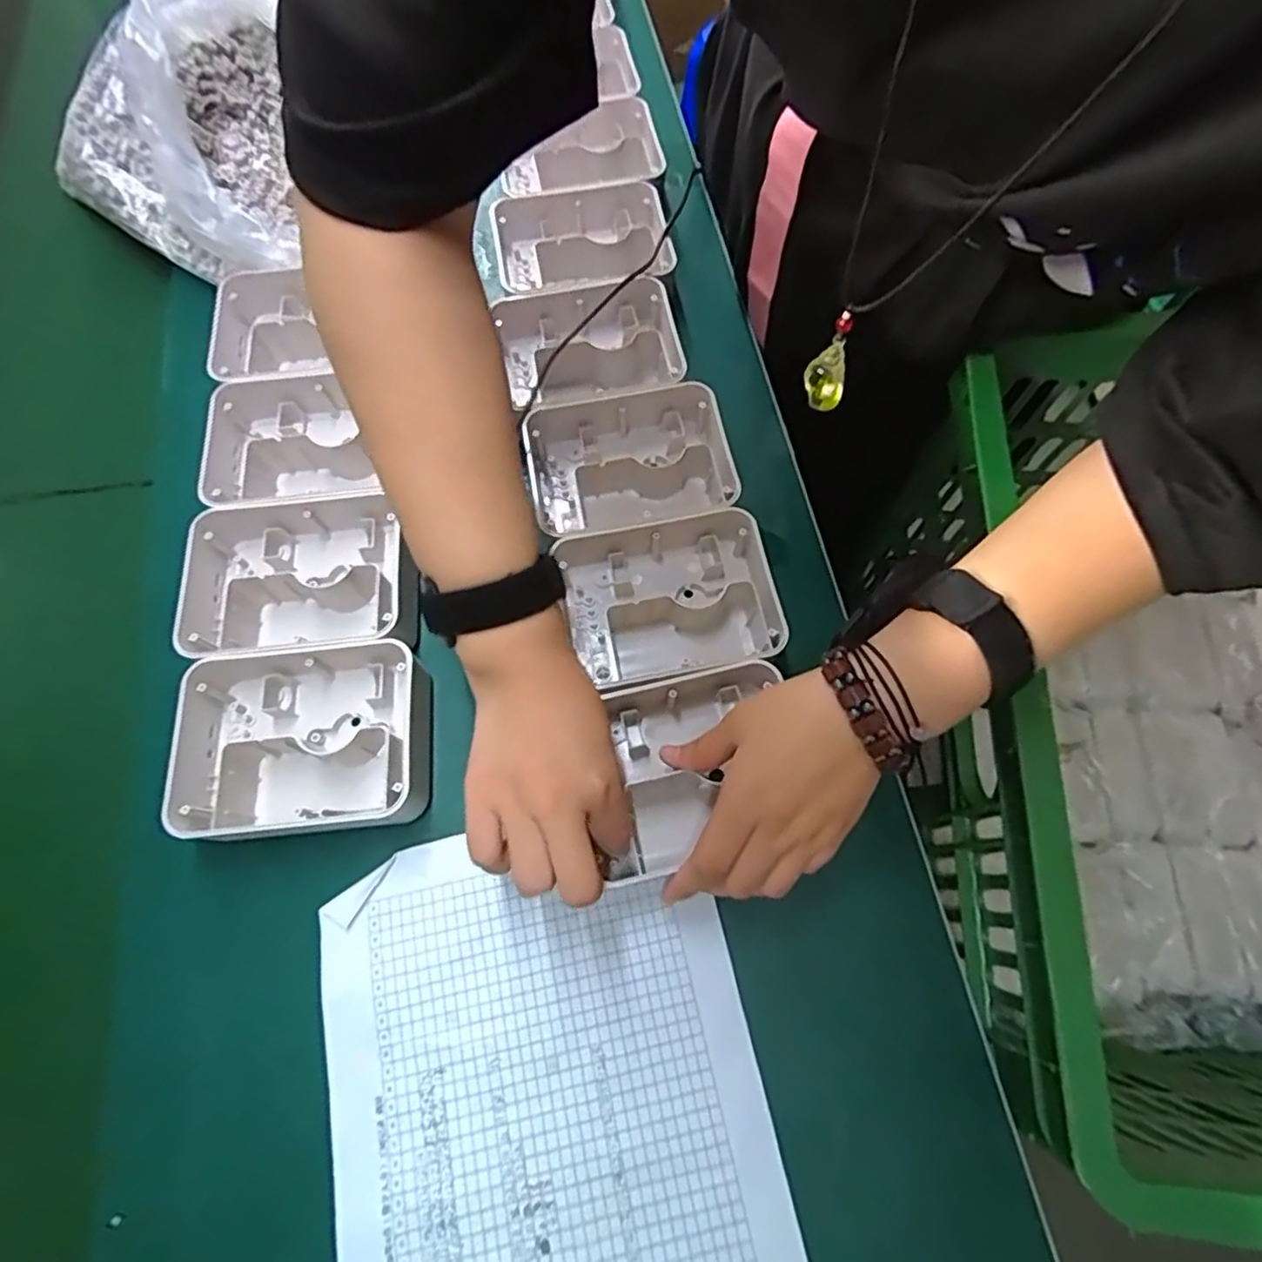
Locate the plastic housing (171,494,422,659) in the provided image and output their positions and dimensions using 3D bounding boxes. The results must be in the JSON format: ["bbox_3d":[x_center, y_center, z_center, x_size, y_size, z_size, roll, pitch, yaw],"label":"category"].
[{"bbox_3d":[-0.200,-0.033,0.411,0.132,0.038,0.101,-6,70,-1],"label":"plastic housing"}]

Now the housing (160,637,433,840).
[{"bbox_3d":[-0.189,0.062,0.377,0.141,0.038,0.102,-5,70,-1],"label":"housing"}]

